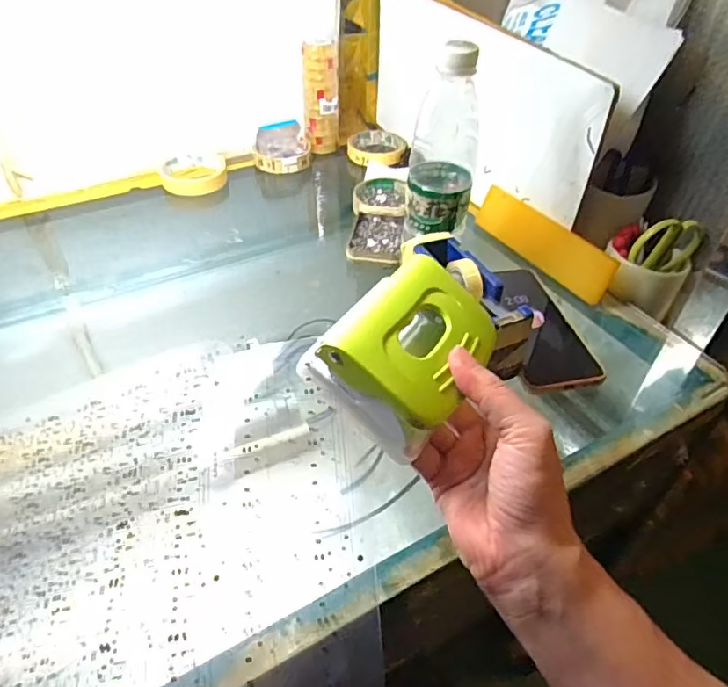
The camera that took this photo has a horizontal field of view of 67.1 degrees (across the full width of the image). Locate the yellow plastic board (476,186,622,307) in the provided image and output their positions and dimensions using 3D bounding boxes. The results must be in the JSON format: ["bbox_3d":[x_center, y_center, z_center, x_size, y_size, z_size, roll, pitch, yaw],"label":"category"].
[{"bbox_3d":[0.195,-0.115,0.605,0.006,0.049,0.185,5,34,-43],"label":"yellow plastic board"}]

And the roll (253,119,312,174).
[{"bbox_3d":[-0.115,-0.279,0.771,0.080,0.051,0.070,-5,43,-7],"label":"roll"}]

